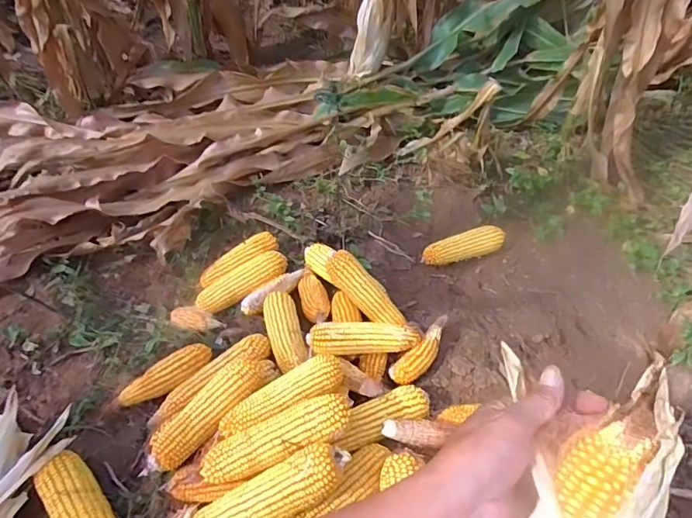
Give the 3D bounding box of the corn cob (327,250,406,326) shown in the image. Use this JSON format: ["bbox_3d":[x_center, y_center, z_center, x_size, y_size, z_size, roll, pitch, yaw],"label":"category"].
[{"bbox_3d":[0.035,0.061,0.889,0.183,0.052,0.058,46,58,3],"label":"corn cob"}]

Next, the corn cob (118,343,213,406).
[{"bbox_3d":[-0.303,0.205,0.798,0.154,0.042,0.053,-33,56,-27],"label":"corn cob"}]

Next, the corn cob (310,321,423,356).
[{"bbox_3d":[0.033,0.138,0.809,0.196,0.043,0.053,-6,48,-7],"label":"corn cob"}]

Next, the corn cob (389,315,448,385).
[{"bbox_3d":[0.142,0.166,0.840,0.046,0.042,0.154,35,63,27],"label":"corn cob"}]

